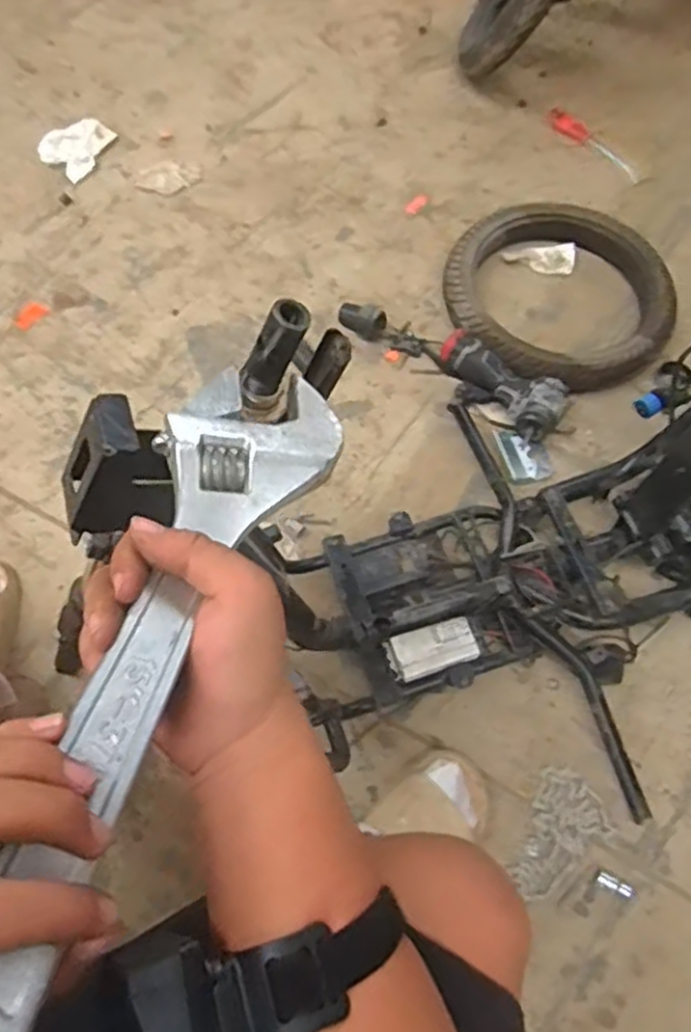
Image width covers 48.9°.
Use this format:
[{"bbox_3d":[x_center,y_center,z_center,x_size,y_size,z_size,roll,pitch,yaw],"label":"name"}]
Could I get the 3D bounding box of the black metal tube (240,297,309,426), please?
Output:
[{"bbox_3d":[-0.043,-0.090,0.450,0.024,0.078,0.023,40,44,15],"label":"black metal tube"}]

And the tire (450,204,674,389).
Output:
[{"bbox_3d":[0.338,-0.367,1.234,0.356,0.059,0.383,-9,65,-6],"label":"tire"}]

